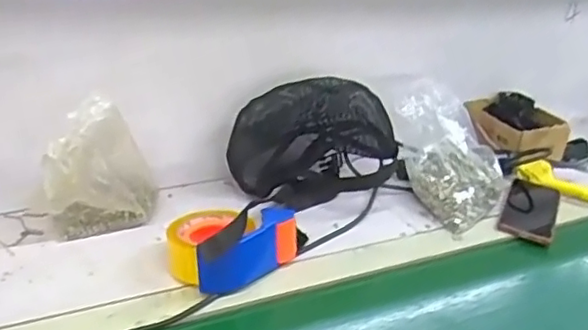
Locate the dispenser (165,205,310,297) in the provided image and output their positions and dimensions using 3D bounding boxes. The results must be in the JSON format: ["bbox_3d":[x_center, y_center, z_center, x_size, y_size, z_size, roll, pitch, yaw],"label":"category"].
[{"bbox_3d":[-0.074,0.089,0.768,0.165,0.072,0.107,-16,34,-41],"label":"dispenser"}]

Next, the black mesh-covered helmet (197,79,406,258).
[{"bbox_3d":[0.031,-0.041,0.939,0.250,0.166,0.129,-1,27,-17],"label":"black mesh-covered helmet"}]

